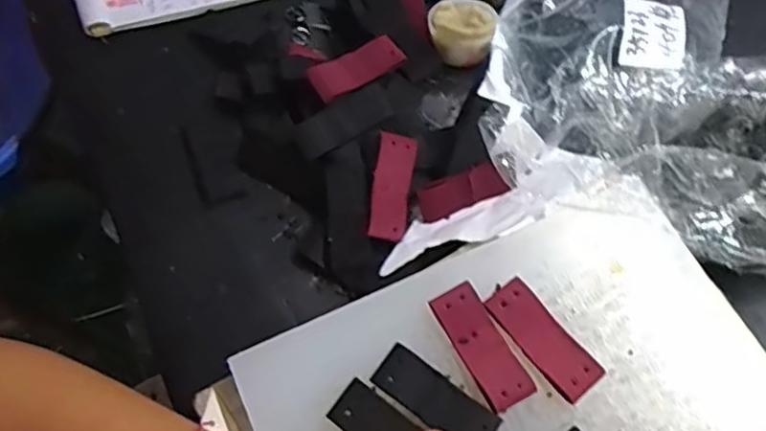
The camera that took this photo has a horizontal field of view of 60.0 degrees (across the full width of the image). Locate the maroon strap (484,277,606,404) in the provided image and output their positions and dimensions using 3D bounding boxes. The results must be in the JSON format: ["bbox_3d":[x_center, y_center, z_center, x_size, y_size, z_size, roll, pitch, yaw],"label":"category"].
[{"bbox_3d":[0.085,0.065,0.352,0.025,0.006,0.067,-37,71,-14],"label":"maroon strap"}]

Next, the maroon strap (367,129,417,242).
[{"bbox_3d":[0.005,-0.018,0.414,0.024,0.004,0.065,10,85,-16],"label":"maroon strap"}]

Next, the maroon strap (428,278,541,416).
[{"bbox_3d":[0.052,0.068,0.350,0.026,0.005,0.067,-27,68,-10],"label":"maroon strap"}]

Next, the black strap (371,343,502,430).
[{"bbox_3d":[0.027,0.095,0.342,0.065,0.005,0.026,34,71,14],"label":"black strap"}]

